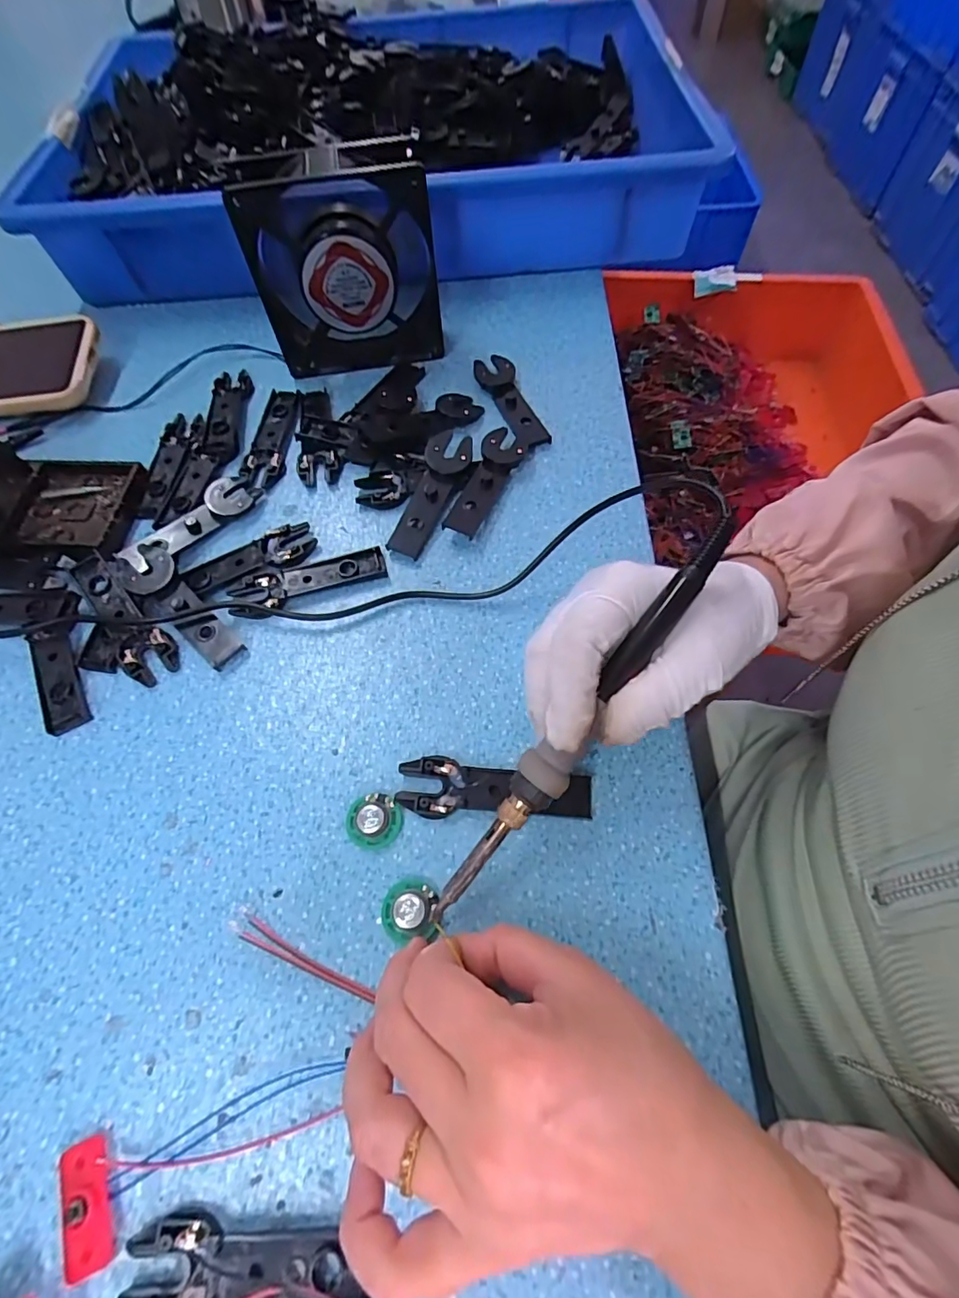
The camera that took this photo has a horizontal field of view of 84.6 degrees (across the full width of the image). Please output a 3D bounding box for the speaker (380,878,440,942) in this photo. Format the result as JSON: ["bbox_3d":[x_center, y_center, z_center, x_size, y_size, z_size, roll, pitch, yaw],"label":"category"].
[{"bbox_3d":[-0.032,0.115,0.234,0.025,0.011,0.024,0,63,2],"label":"speaker"}]

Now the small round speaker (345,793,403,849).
[{"bbox_3d":[-0.051,0.081,0.251,0.026,0.011,0.025,-1,63,2],"label":"small round speaker"}]

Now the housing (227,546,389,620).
[{"bbox_3d":[-0.103,-0.041,0.316,0.091,0.008,0.028,-18,64,-7],"label":"housing"}]

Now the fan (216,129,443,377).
[{"bbox_3d":[-0.091,-0.262,0.364,0.119,0.120,0.038,-6,63,-1],"label":"fan"}]

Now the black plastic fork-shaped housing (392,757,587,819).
[{"bbox_3d":[0.007,0.068,0.257,0.092,0.009,0.028,2,63,3],"label":"black plastic fork-shaped housing"}]

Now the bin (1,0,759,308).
[{"bbox_3d":[-0.088,-0.475,0.491,0.539,0.091,0.346,-4,63,0],"label":"bin"}]

